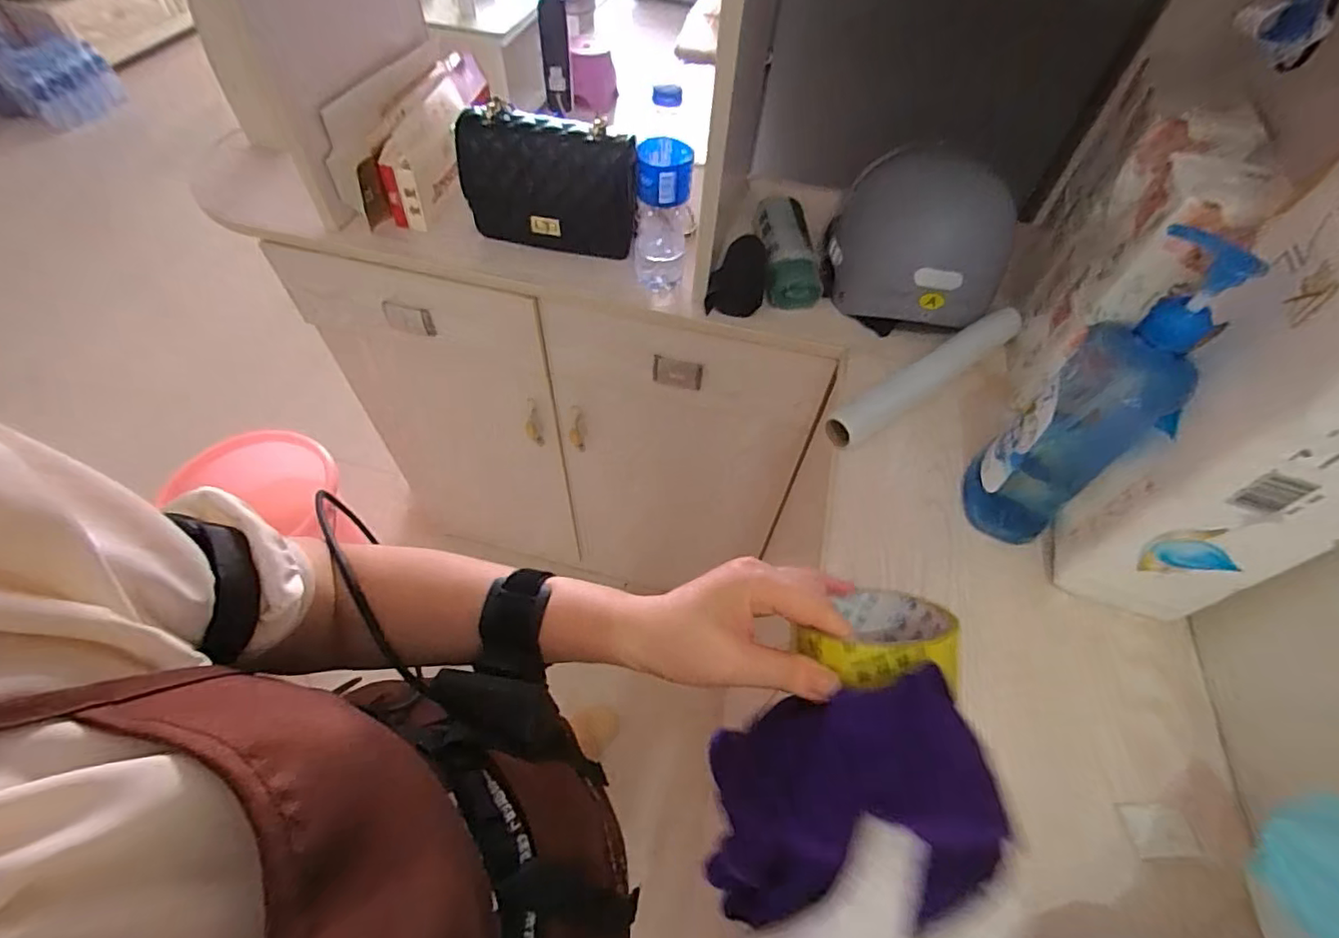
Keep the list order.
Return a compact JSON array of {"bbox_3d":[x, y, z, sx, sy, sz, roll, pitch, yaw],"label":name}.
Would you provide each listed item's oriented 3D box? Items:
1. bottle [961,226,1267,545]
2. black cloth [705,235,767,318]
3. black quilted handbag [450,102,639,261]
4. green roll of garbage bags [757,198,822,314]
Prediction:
[{"bbox_3d":[0.334,-0.041,0.461,0.061,0.284,0.078,-34,64,-23],"label":"bottle"},{"bbox_3d":[0.088,-0.248,0.741,0.069,0.047,0.104,9,56,3],"label":"black cloth"},{"bbox_3d":[-0.153,-0.359,0.740,0.230,0.157,0.058,15,56,7],"label":"black quilted handbag"},{"bbox_3d":[0.162,-0.288,0.761,0.077,0.064,0.181,2,55,-2],"label":"green roll of garbage bags"}]

